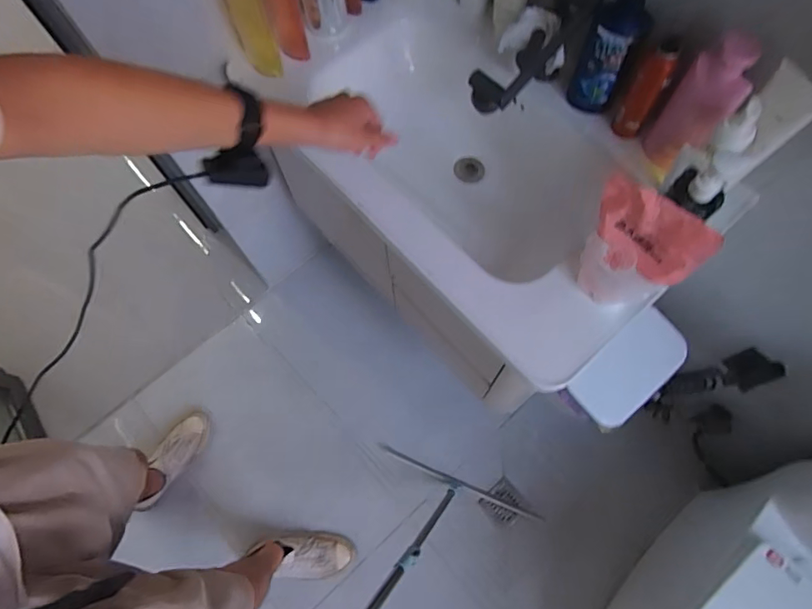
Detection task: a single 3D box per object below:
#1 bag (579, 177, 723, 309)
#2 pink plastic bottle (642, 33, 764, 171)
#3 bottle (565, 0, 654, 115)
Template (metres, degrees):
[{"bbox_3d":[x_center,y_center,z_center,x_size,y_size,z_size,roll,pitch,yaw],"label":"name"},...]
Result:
[{"bbox_3d":[0.279,-0.065,0.625,0.132,0.193,0.050,39,78,12],"label":"bag"},{"bbox_3d":[0.418,-0.279,0.714,0.083,0.211,0.042,36,77,12],"label":"pink plastic bottle"},{"bbox_3d":[0.309,-0.388,0.758,0.082,0.224,0.073,24,75,9],"label":"bottle"}]

